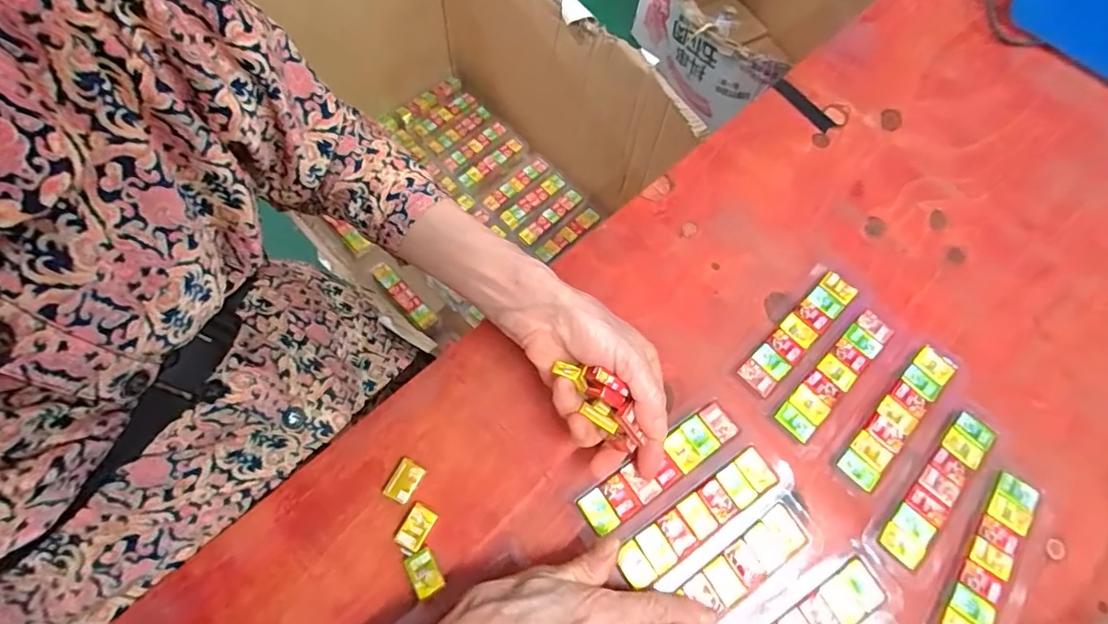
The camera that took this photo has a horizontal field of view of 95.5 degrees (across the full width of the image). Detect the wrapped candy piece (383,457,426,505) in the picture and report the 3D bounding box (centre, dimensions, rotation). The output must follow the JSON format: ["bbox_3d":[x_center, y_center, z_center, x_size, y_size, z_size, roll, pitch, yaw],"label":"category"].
[{"bbox_3d":[-0.096,0.109,0.326,0.017,0.009,0.025,29,70,8],"label":"wrapped candy piece"}]

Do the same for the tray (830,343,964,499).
[{"bbox_3d":[0.246,0.072,0.357,0.138,0.004,0.032,-41,76,-17],"label":"tray"}]

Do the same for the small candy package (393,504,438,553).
[{"bbox_3d":[-0.086,0.136,0.317,0.016,0.009,0.025,28,70,8],"label":"small candy package"}]

